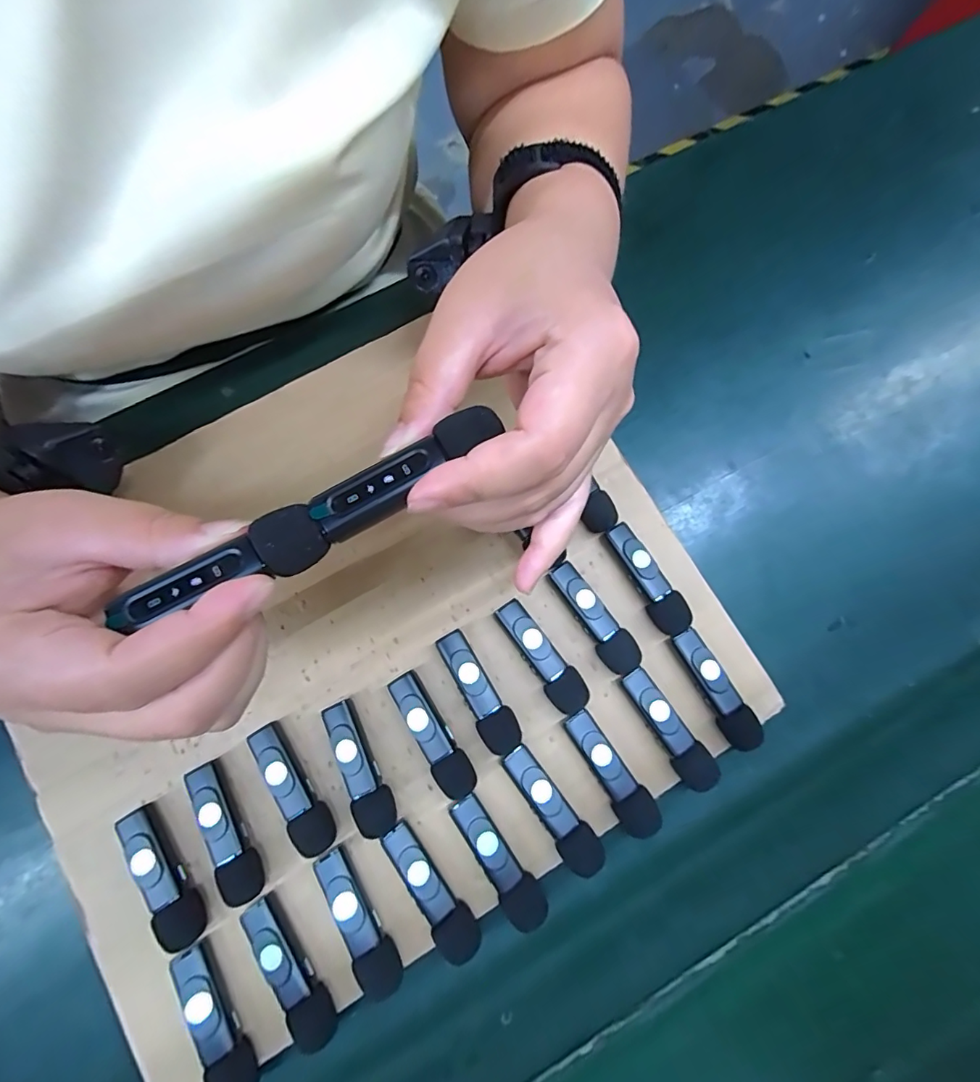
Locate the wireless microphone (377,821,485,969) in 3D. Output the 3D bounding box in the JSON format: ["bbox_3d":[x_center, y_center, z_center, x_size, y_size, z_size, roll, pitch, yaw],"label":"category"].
[{"bbox_3d":[-0.029,0.165,0.236,0.018,0.018,0.064,-37,82,-8],"label":"wireless microphone"}]

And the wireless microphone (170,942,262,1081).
[{"bbox_3d":[-0.123,0.216,0.221,0.015,0.015,0.063,-31,81,-7],"label":"wireless microphone"}]

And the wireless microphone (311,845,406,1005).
[{"bbox_3d":[-0.062,0.177,0.231,0.017,0.017,0.063,-31,81,-7],"label":"wireless microphone"}]

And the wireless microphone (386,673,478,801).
[{"bbox_3d":[-0.029,0.097,0.250,0.018,0.017,0.065,-29,81,-7],"label":"wireless microphone"}]

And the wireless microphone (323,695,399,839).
[{"bbox_3d":[-0.065,0.112,0.246,0.019,0.016,0.064,-25,80,-6],"label":"wireless microphone"}]

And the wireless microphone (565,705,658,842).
[{"bbox_3d":[0.060,0.115,0.249,0.019,0.017,0.063,-30,81,-7],"label":"wireless microphone"}]

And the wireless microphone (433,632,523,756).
[{"bbox_3d":[-0.006,0.077,0.255,0.019,0.015,0.064,-28,81,-7],"label":"wireless microphone"}]

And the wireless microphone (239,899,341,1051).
[{"bbox_3d":[-0.092,0.196,0.227,0.017,0.014,0.063,-36,82,-8],"label":"wireless microphone"}]

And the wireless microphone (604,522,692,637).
[{"bbox_3d":[0.085,0.020,0.269,0.018,0.017,0.064,-28,81,-7],"label":"wireless microphone"}]

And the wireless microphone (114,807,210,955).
[{"bbox_3d":[-0.155,0.158,0.233,0.016,0.016,0.064,-34,81,-8],"label":"wireless microphone"}]

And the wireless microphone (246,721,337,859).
[{"bbox_3d":[-0.097,0.121,0.243,0.018,0.017,0.064,-32,81,-7],"label":"wireless microphone"}]

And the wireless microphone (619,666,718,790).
[{"bbox_3d":[0.089,0.095,0.253,0.017,0.018,0.063,-33,81,-8],"label":"wireless microphone"}]

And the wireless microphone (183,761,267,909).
[{"bbox_3d":[-0.127,0.139,0.238,0.016,0.016,0.064,-25,80,-6],"label":"wireless microphone"}]

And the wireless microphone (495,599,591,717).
[{"bbox_3d":[0.027,0.060,0.259,0.019,0.016,0.064,-32,81,-8],"label":"wireless microphone"}]

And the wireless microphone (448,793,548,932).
[{"bbox_3d":[0.004,0.153,0.240,0.019,0.017,0.062,-32,81,-7],"label":"wireless microphone"}]

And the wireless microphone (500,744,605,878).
[{"bbox_3d":[0.031,0.131,0.245,0.019,0.018,0.065,-34,81,-8],"label":"wireless microphone"}]

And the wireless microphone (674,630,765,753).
[{"bbox_3d":[0.116,0.076,0.258,0.015,0.018,0.063,-28,81,-7],"label":"wireless microphone"}]

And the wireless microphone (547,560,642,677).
[{"bbox_3d":[0.054,0.041,0.264,0.018,0.017,0.064,-35,82,-8],"label":"wireless microphone"}]

